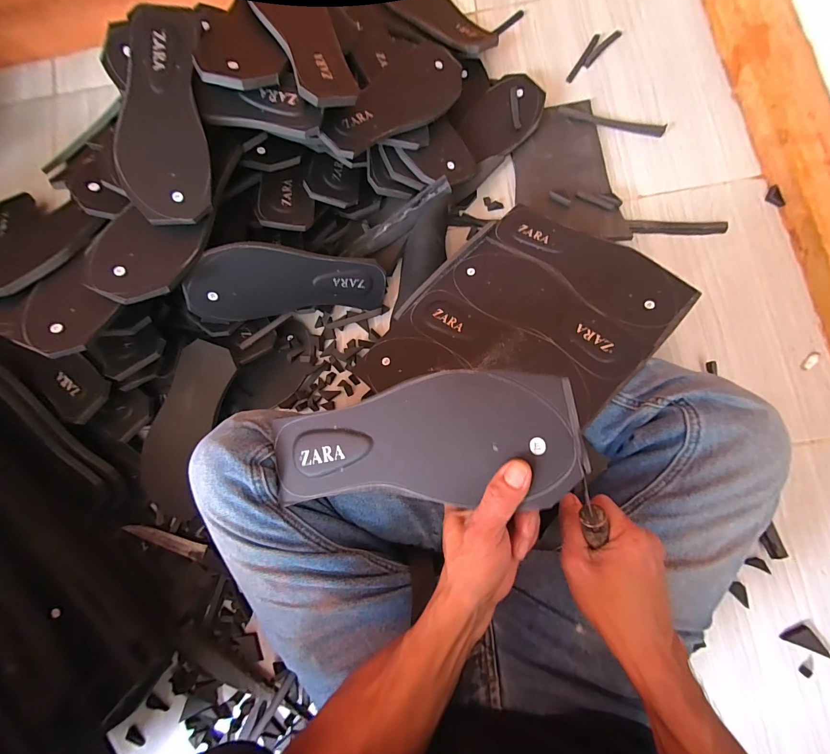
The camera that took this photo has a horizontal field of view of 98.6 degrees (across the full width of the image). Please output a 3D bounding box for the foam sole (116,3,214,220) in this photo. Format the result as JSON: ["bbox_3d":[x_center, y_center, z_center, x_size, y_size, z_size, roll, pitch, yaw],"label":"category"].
[{"bbox_3d":[-0.295,-0.304,0.415,0.093,0.010,0.251,-5,89,-12],"label":"foam sole"}]

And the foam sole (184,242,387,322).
[{"bbox_3d":[-0.167,-0.124,0.496,0.248,0.105,0.021,-1,42,-25],"label":"foam sole"}]

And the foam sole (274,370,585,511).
[{"bbox_3d":[-0.008,0.054,0.286,0.253,0.007,0.096,-11,80,20],"label":"foam sole"}]

